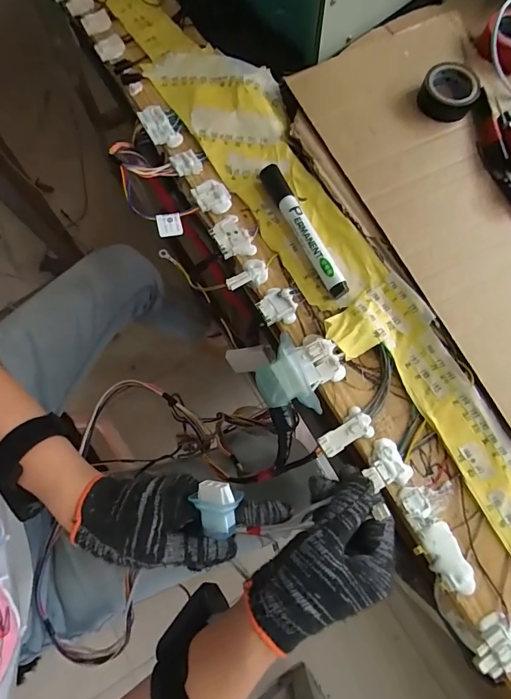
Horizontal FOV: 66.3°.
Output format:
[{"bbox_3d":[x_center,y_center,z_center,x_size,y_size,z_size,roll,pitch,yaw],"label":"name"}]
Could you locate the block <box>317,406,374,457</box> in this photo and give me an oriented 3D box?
[{"bbox_3d":[0.069,0.064,0.301,0.044,0.009,0.024,-30,77,-7],"label":"block"}]

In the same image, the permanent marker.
[{"bbox_3d":[0.041,-0.103,0.339,0.016,0.016,0.131,-27,77,-6],"label":"permanent marker"}]

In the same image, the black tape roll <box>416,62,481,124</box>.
[{"bbox_3d":[0.184,-0.246,0.369,0.055,0.020,0.054,0,75,0],"label":"black tape roll"}]

